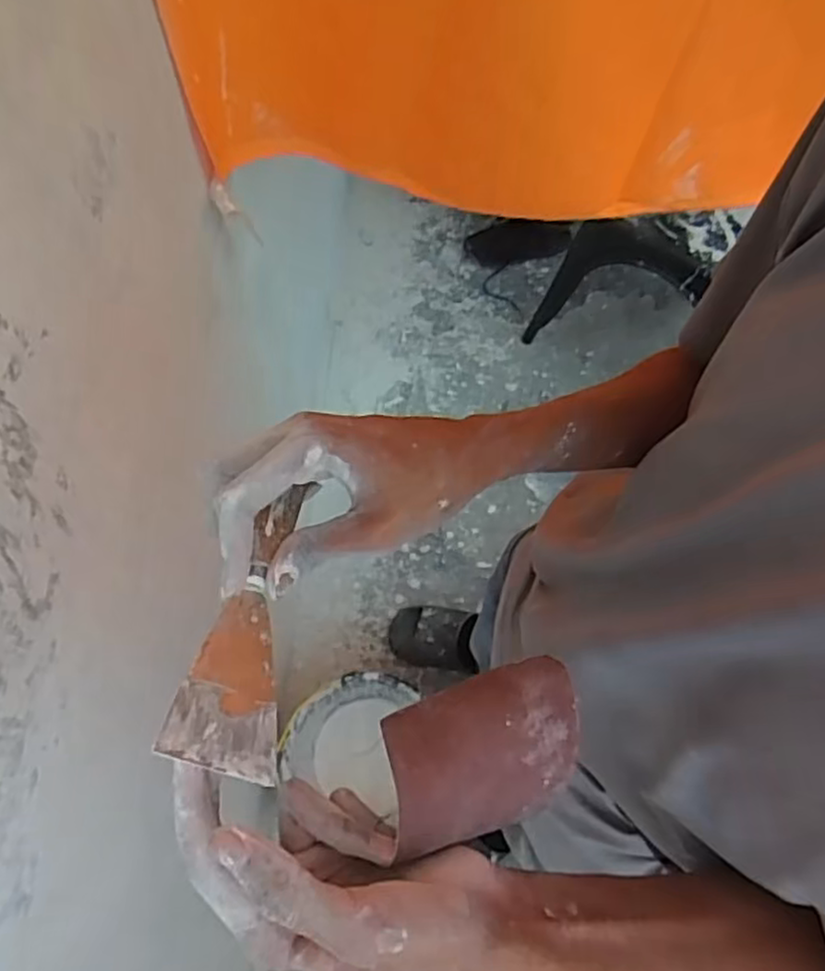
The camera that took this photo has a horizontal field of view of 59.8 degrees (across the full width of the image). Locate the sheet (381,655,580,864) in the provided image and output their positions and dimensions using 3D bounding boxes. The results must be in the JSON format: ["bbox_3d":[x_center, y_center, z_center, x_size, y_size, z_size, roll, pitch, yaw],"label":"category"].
[{"bbox_3d":[0.033,0.128,0.347,0.103,0.030,0.065,-10,71,-28],"label":"sheet"}]

